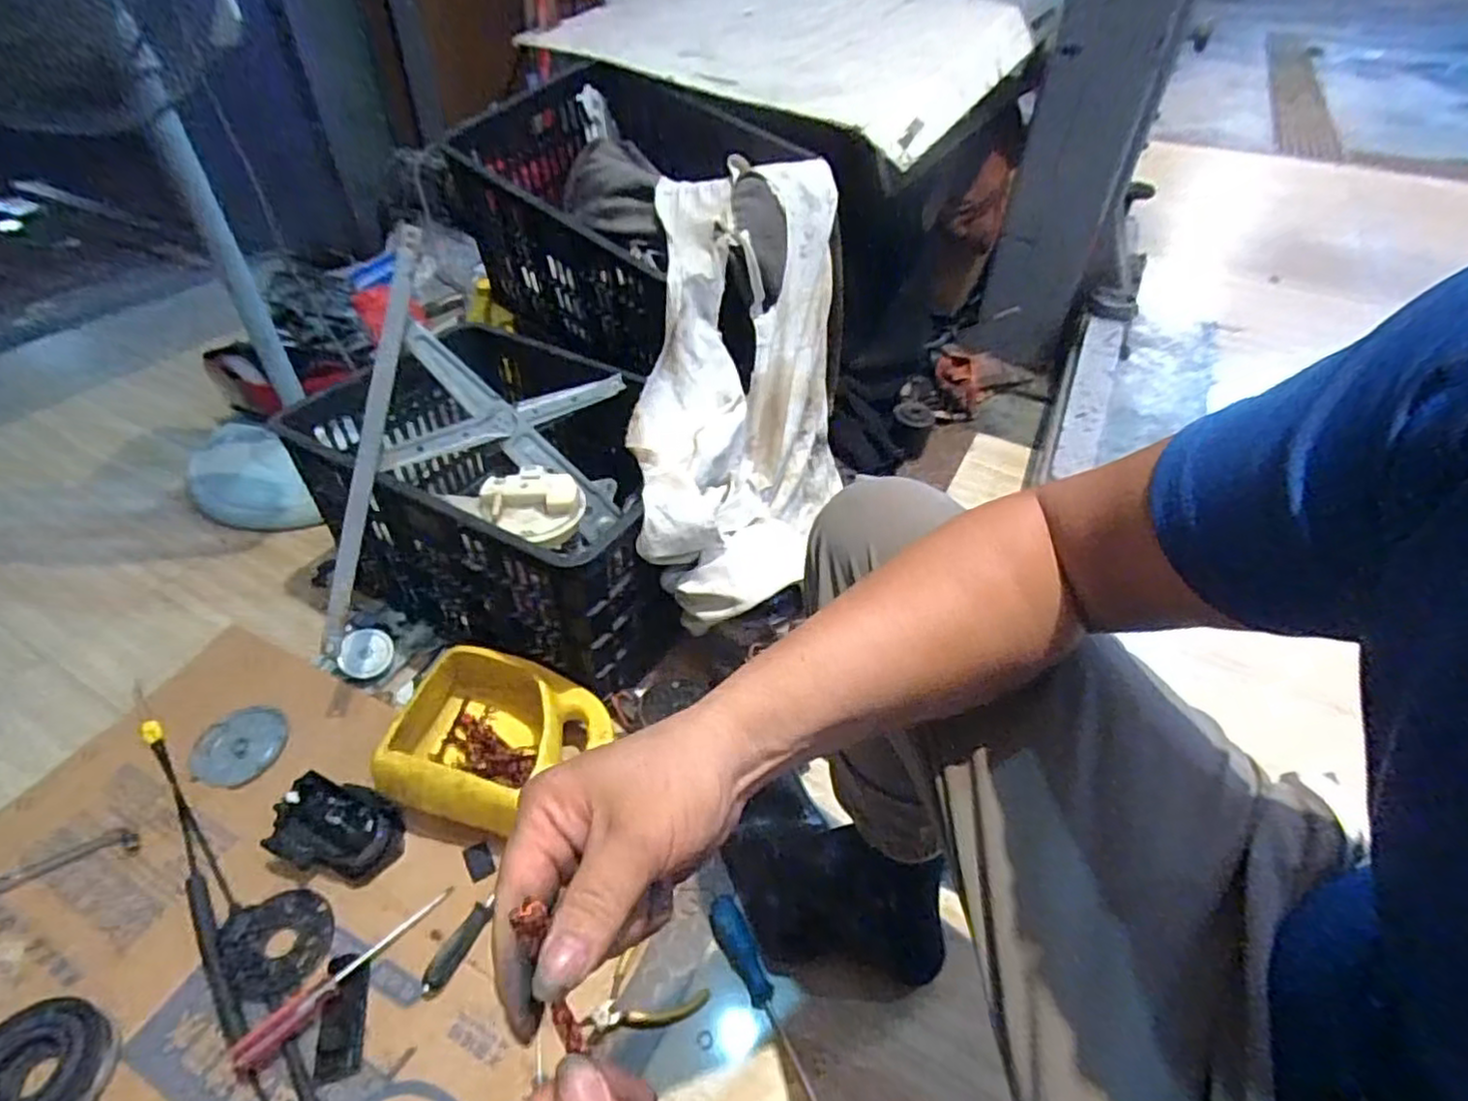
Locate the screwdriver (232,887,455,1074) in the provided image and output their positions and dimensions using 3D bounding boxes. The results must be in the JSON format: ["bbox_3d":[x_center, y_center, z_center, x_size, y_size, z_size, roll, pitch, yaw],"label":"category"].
[{"bbox_3d":[-0.356,0.383,0.639,0.023,0.037,0.196,34,52,29],"label":"screwdriver"}]

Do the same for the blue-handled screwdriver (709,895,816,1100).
[{"bbox_3d":[0.026,0.416,0.642,0.031,0.025,0.191,-18,47,-20],"label":"blue-handled screwdriver"}]

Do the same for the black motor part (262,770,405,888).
[{"bbox_3d":[-0.403,0.284,0.709,0.122,0.062,0.080,11,47,11],"label":"black motor part"}]

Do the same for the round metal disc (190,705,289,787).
[{"bbox_3d":[-0.577,0.225,0.812,0.095,0.006,0.098,1,44,-1],"label":"round metal disc"}]

